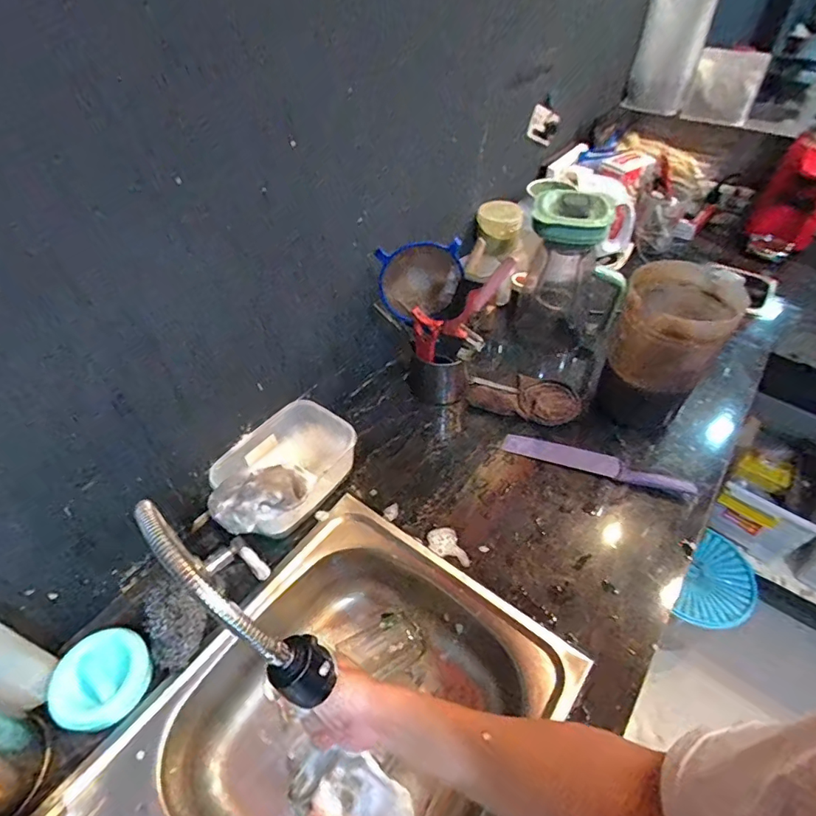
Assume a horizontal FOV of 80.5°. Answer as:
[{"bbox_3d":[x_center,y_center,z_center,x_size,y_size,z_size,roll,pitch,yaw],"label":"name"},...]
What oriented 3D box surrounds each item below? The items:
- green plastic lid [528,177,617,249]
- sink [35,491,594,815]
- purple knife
[{"bbox_3d":[0.276,-0.335,0.831,0.146,0.070,0.109,15,49,13],"label":"green plastic lid"},{"bbox_3d":[-0.157,0.475,0.515,0.396,0.146,0.736,29,53,23],"label":"sink"},{"bbox_3d":[0.307,0.091,0.788,0.295,0.015,0.038,15,49,13],"label":"purple knife"}]

